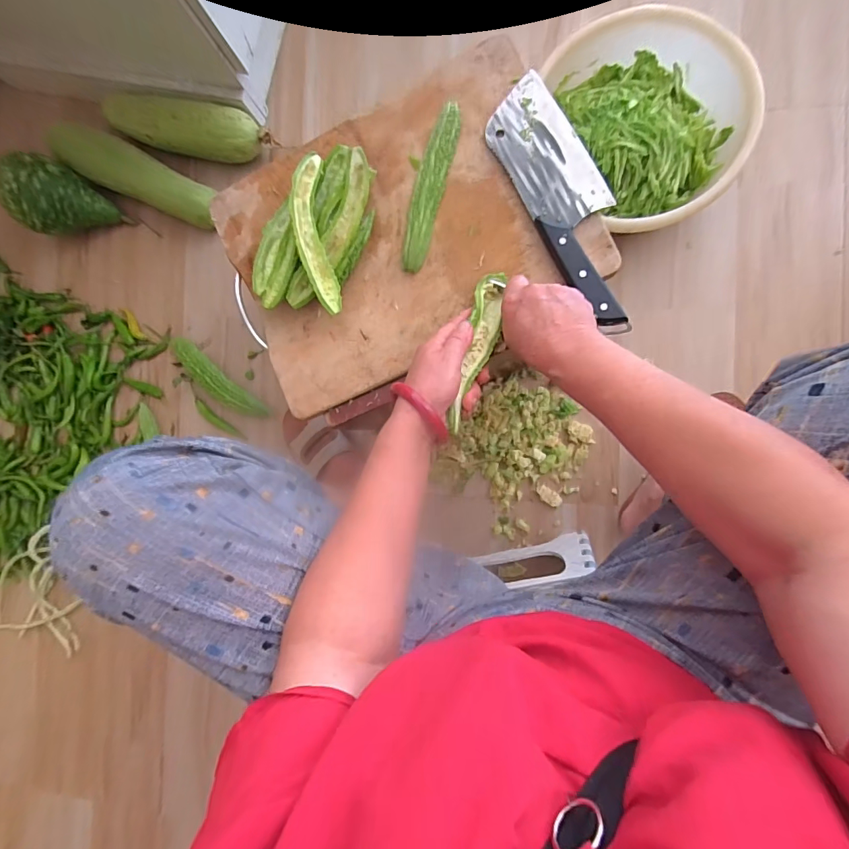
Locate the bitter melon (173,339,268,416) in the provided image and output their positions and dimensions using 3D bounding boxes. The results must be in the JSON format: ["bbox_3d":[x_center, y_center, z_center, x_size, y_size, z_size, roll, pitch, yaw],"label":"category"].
[{"bbox_3d":[-0.373,-0.078,0.777,0.224,0.035,0.053,41,96,7],"label":"bitter melon"}]

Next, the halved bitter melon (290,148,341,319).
[{"bbox_3d":[-0.119,-0.204,0.472,0.033,0.022,0.168,-8,87,8],"label":"halved bitter melon"}]

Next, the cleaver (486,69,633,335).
[{"bbox_3d":[0.151,-0.231,0.457,0.081,0.031,0.281,-27,85,7],"label":"cleaver"}]

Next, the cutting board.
[{"bbox_3d":[-0.029,-0.215,0.499,0.385,0.025,0.293,-23,85,7],"label":"cutting board"}]

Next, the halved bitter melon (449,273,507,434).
[{"bbox_3d":[0.054,-0.074,0.447,0.032,0.016,0.173,15,78,6],"label":"halved bitter melon"}]

